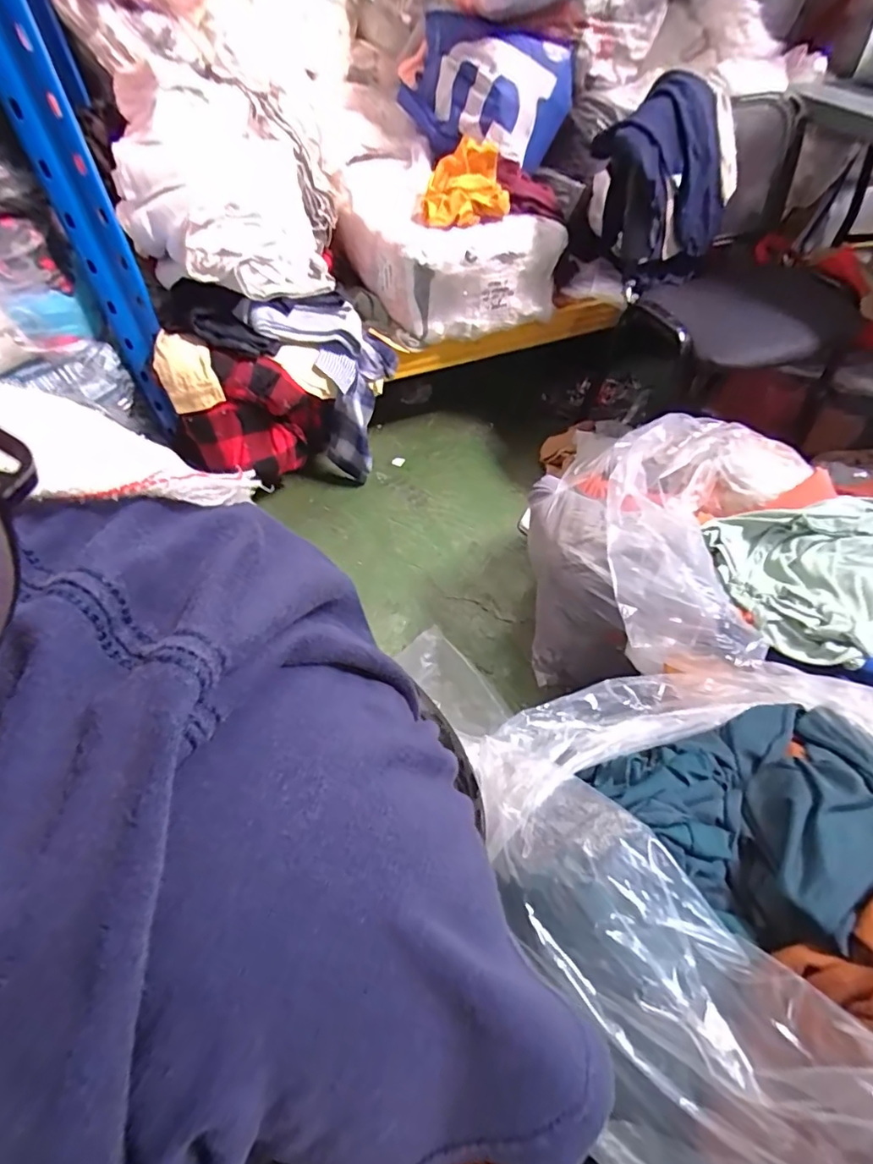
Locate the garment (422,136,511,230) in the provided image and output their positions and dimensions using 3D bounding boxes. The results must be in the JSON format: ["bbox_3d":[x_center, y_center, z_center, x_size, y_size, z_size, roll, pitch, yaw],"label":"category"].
[{"bbox_3d":[0.067,-0.955,1.270,0.200,0.088,0.265,-2,53,-1],"label":"garment"}]

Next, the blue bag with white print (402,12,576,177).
[{"bbox_3d":[0.118,-1.278,1.381,0.274,0.239,0.432,-27,57,-19],"label":"blue bag with white print"}]

